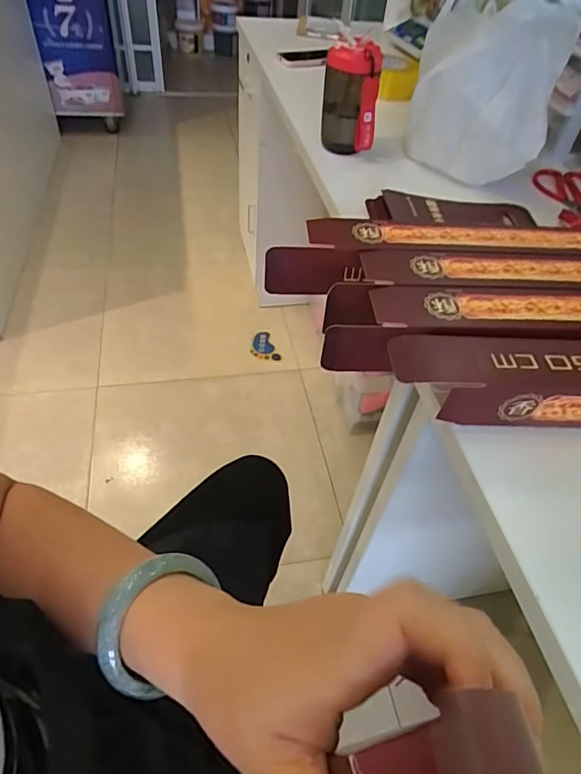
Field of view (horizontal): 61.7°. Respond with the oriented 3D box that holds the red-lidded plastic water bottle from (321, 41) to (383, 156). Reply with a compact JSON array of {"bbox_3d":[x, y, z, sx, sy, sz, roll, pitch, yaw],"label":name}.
[{"bbox_3d":[0.098,-0.470,0.797,0.086,0.161,0.091,6,47,-2],"label":"red-lidded plastic water bottle"}]

